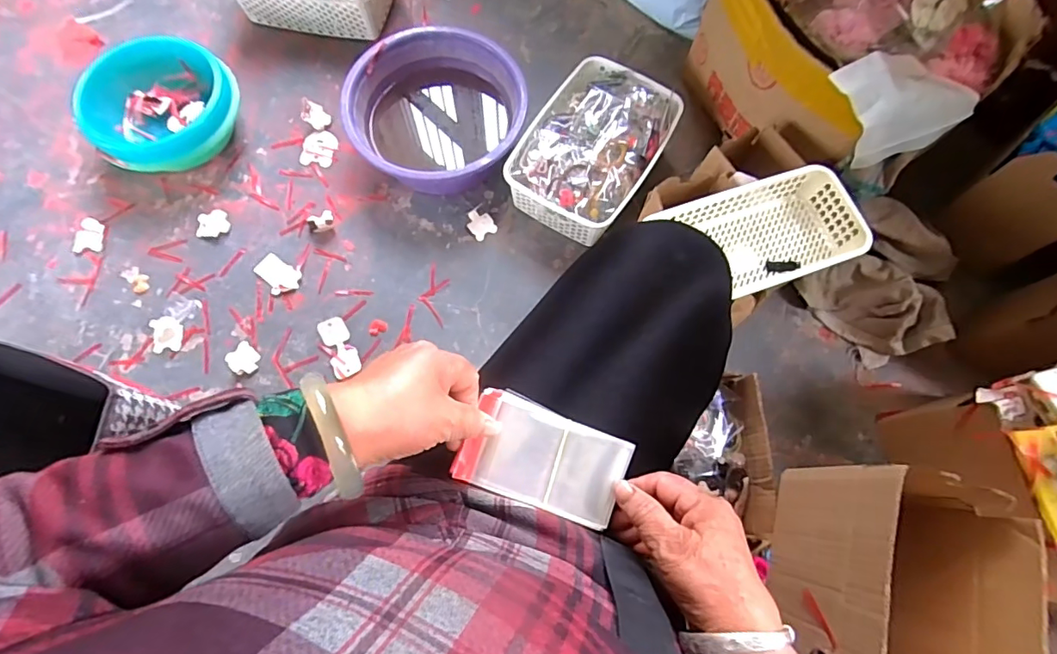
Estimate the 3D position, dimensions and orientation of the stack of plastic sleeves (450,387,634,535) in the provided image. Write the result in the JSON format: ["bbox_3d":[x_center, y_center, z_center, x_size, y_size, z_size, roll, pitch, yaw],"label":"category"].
[{"bbox_3d":[0.012,0.092,0.359,0.110,0.018,0.065,21,73,5],"label":"stack of plastic sleeves"}]

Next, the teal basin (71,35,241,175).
[{"bbox_3d":[-0.608,-0.364,0.867,0.239,0.103,0.218,-35,76,-11],"label":"teal basin"}]

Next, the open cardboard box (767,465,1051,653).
[{"bbox_3d":[0.309,0.236,0.441,0.118,0.167,0.196,16,73,4],"label":"open cardboard box"}]

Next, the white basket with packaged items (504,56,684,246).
[{"bbox_3d":[0.109,-0.294,0.863,0.199,0.106,0.308,30,74,8],"label":"white basket with packaged items"}]

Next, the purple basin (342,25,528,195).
[{"bbox_3d":[-0.160,-0.361,0.868,0.278,0.126,0.261,0,72,-1],"label":"purple basin"}]

